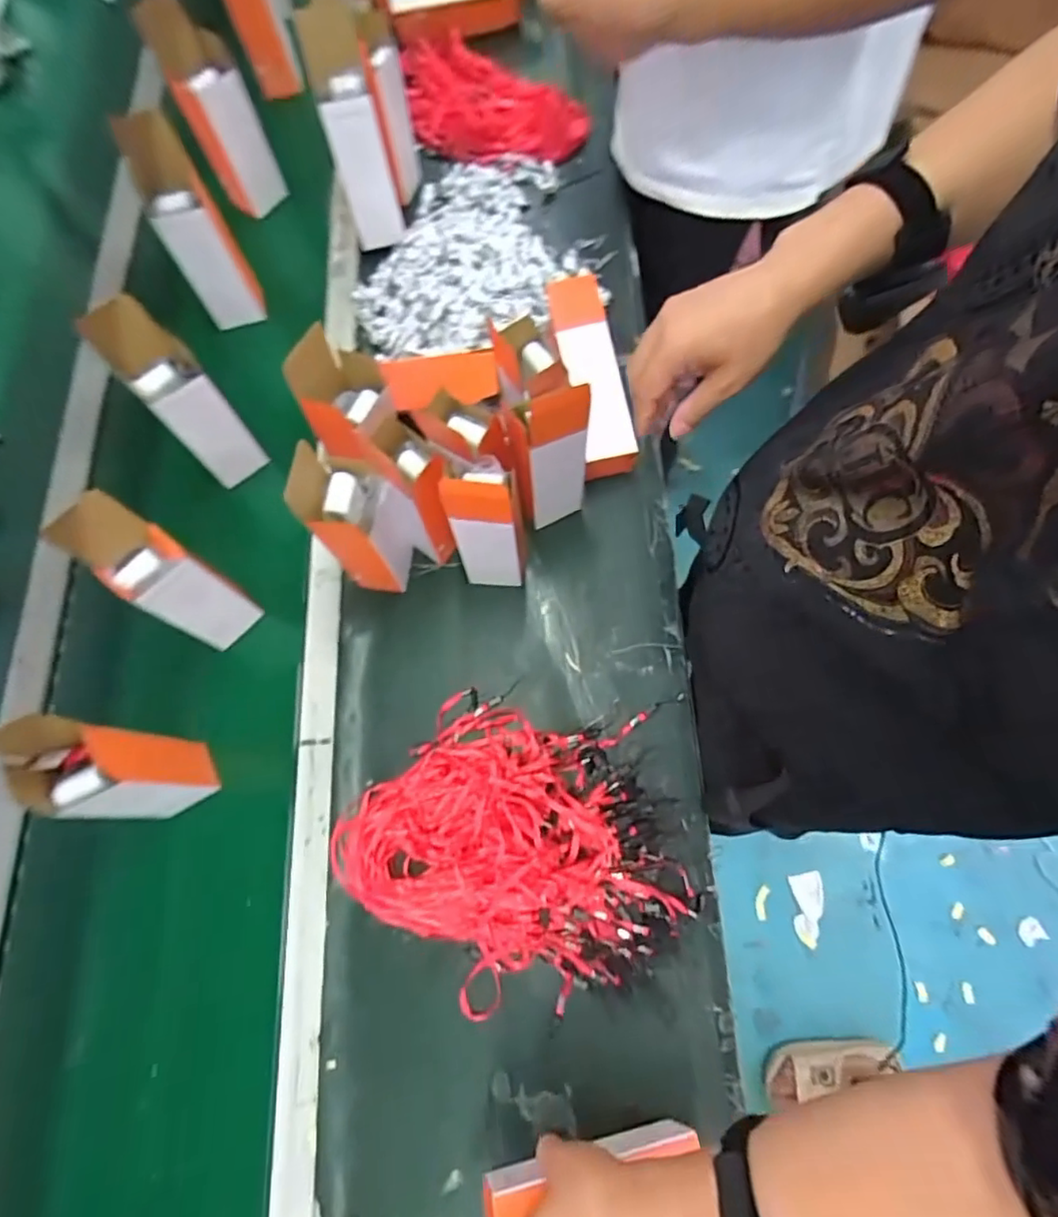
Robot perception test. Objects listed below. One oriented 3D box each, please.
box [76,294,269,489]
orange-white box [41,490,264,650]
[{"bbox_3d":[-0.389,-0.236,0.695,0.070,0.224,0.070,-43,76,-11],"label":"box"},{"bbox_3d":[-0.363,-0.025,0.631,0.072,0.241,0.070,34,76,12],"label":"orange-white box"}]

